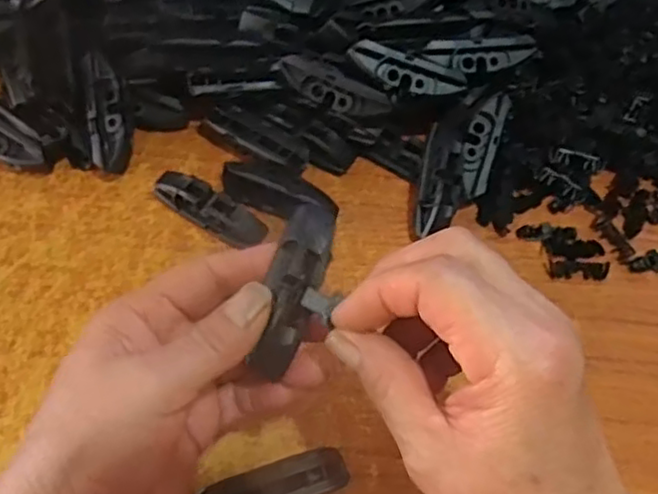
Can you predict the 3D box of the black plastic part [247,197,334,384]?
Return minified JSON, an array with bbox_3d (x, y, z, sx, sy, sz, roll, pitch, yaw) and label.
[{"bbox_3d":[-0.014,0.016,0.280,0.021,0.009,0.071,14,74,4],"label":"black plastic part"}]

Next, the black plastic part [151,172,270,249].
[{"bbox_3d":[-0.070,-0.023,0.399,0.070,0.018,0.020,28,64,11],"label":"black plastic part"}]

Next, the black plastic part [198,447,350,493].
[{"bbox_3d":[-0.027,0.118,0.332,0.071,0.017,0.023,-16,65,-11],"label":"black plastic part"}]

